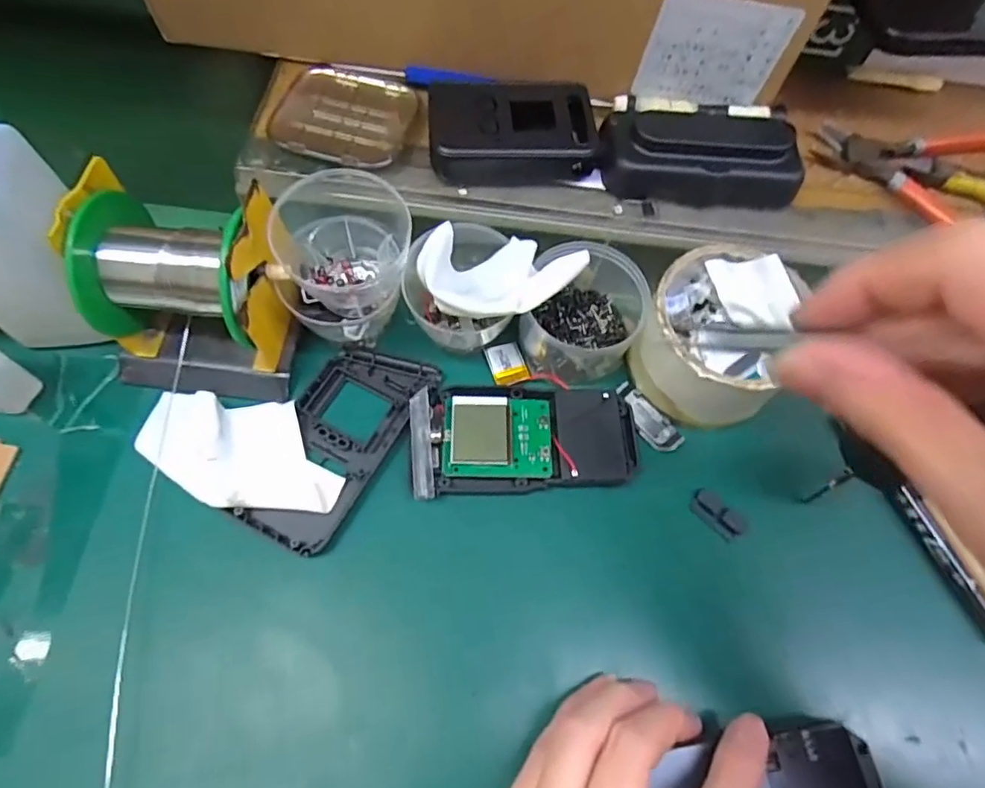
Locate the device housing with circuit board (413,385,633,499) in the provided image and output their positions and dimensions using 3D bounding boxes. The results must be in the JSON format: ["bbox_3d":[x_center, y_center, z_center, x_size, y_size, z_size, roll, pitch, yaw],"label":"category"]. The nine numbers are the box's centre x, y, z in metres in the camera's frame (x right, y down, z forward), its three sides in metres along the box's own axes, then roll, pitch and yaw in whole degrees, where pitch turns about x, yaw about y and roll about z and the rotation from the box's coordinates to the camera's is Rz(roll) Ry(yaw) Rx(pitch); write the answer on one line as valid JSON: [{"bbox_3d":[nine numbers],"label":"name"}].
[{"bbox_3d":[0.017,0.020,0.301,0.115,0.014,0.057,-4,64,-6],"label":"device housing with circuit board"}]

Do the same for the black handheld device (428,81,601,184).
[{"bbox_3d":[0.011,-0.140,0.311,0.086,0.024,0.054,-2,64,-5],"label":"black handheld device"}]

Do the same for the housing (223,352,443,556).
[{"bbox_3d":[-0.080,0.021,0.300,0.055,0.011,0.117,29,66,10],"label":"housing"}]

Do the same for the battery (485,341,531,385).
[{"bbox_3d":[0.009,-0.017,0.326,0.020,0.004,0.026,-15,66,-10],"label":"battery"}]

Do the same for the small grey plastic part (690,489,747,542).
[{"bbox_3d":[0.117,0.062,0.301,0.029,0.006,0.015,42,69,15],"label":"small grey plastic part"}]

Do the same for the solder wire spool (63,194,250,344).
[{"bbox_3d":[-0.150,-0.057,0.289,0.074,0.078,0.062,7,64,0],"label":"solder wire spool"}]

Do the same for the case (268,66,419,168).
[{"bbox_3d":[-0.081,-0.154,0.319,0.072,0.007,0.069,14,64,3],"label":"case"}]

